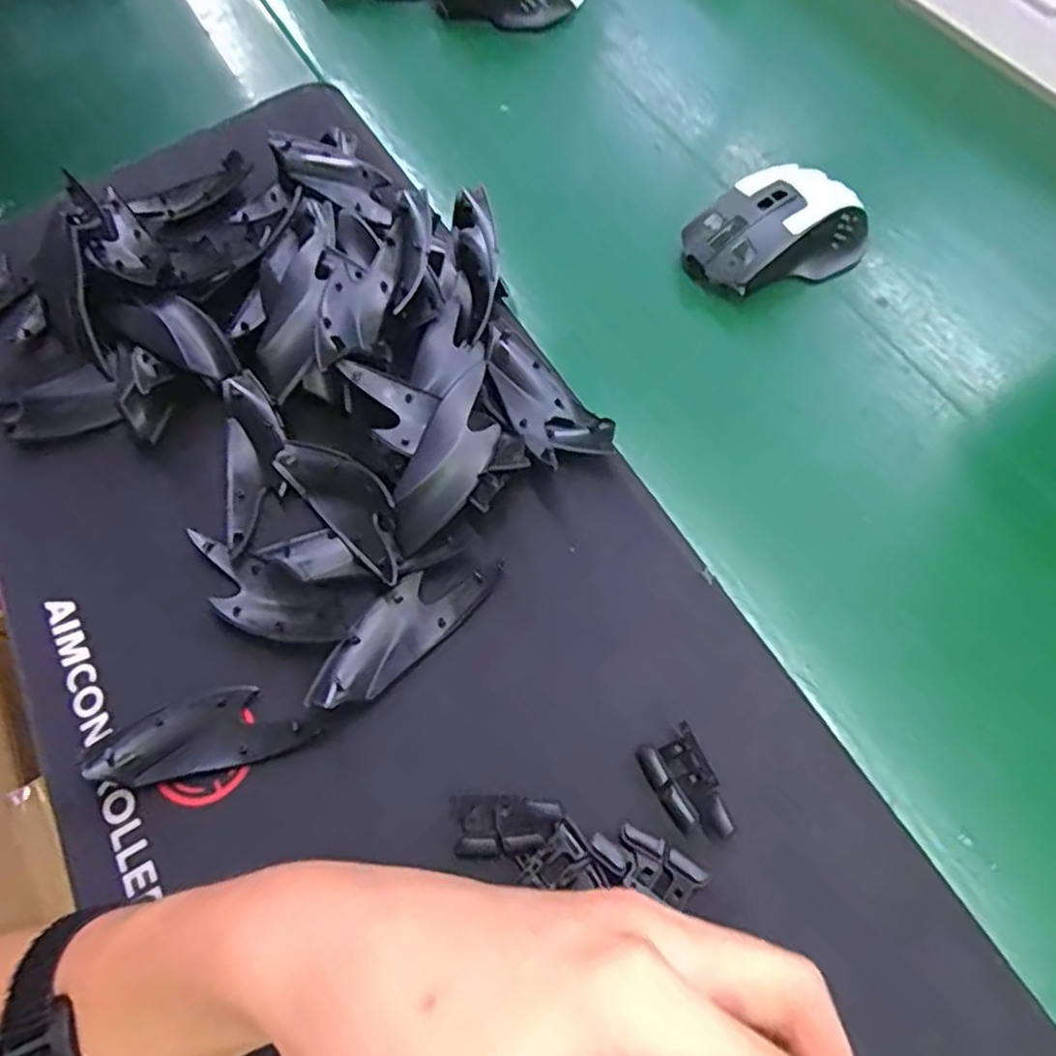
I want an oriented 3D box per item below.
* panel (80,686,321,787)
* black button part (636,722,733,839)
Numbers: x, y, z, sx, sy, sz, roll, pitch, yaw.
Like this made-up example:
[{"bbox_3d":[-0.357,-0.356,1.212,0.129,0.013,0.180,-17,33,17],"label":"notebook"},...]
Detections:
[{"bbox_3d":[-0.141,0.090,0.308,0.090,0.021,0.033,-10,65,-3],"label":"panel"},{"bbox_3d":[0.063,0.102,0.277,0.022,0.012,0.042,-26,67,-10],"label":"black button part"}]

